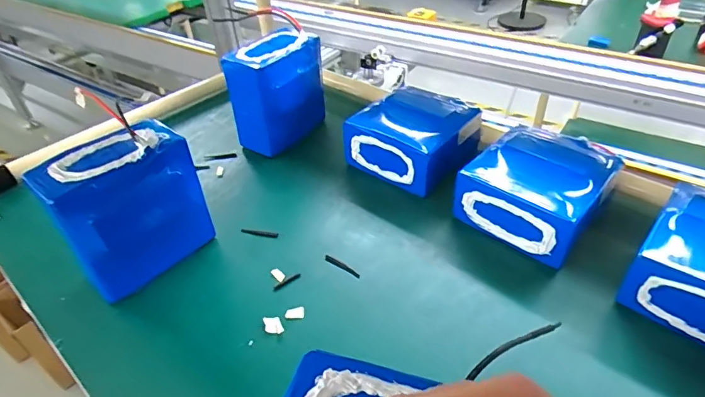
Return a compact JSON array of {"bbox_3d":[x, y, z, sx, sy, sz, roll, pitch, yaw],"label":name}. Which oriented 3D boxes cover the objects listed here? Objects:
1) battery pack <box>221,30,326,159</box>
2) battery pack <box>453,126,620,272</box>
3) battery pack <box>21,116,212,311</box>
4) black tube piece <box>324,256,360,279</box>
[{"bbox_3d":[-0.115,-0.162,0.726,0.082,0.165,0.138,24,47,29],"label":"battery pack"},{"bbox_3d":[0.225,-0.012,0.563,0.144,0.090,0.151,28,50,33],"label":"battery pack"},{"bbox_3d":[-0.251,0.020,0.525,0.072,0.165,0.153,28,49,32],"label":"battery pack"},{"bbox_3d":[-0.013,0.080,0.541,0.054,0.006,0.008,25,48,30],"label":"black tube piece"}]

